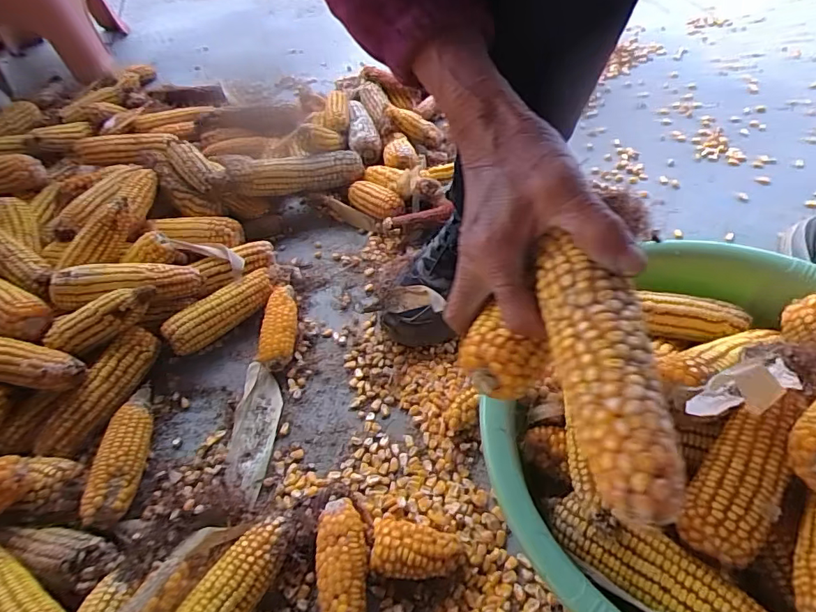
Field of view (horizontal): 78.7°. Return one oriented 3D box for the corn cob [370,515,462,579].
[{"bbox_3d":[0.005,0.196,0.401,0.069,0.037,0.046,10,53,13],"label":"corn cob"}]

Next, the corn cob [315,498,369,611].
[{"bbox_3d":[-0.051,0.214,0.394,0.039,0.038,0.111,-6,51,1],"label":"corn cob"}]

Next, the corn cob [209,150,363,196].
[{"bbox_3d":[-0.161,-0.183,0.694,0.197,0.050,0.038,-10,49,-23],"label":"corn cob"}]

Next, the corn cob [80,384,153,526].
[{"bbox_3d":[-0.267,0.136,0.472,0.033,0.044,0.134,-10,51,-2],"label":"corn cob"}]

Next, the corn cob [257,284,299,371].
[{"bbox_3d":[-0.144,0.023,0.566,0.038,0.033,0.115,-7,51,0],"label":"corn cob"}]

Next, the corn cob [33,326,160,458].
[{"bbox_3d":[-0.311,0.083,0.501,0.042,0.038,0.142,14,54,17],"label":"corn cob"}]

